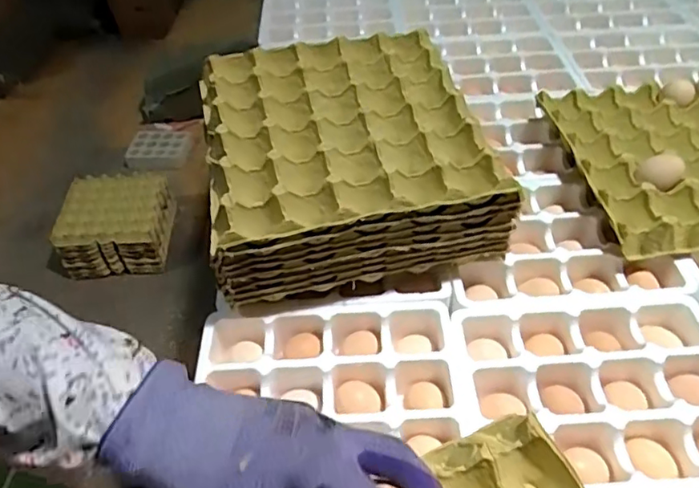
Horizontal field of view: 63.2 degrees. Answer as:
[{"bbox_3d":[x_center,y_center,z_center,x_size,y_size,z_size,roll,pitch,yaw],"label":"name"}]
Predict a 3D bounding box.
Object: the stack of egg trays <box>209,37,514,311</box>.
[{"bbox_3d":[-0.011,-0.101,0.617,0.277,0.102,0.286,-10,47,-6],"label":"stack of egg trays"}]

